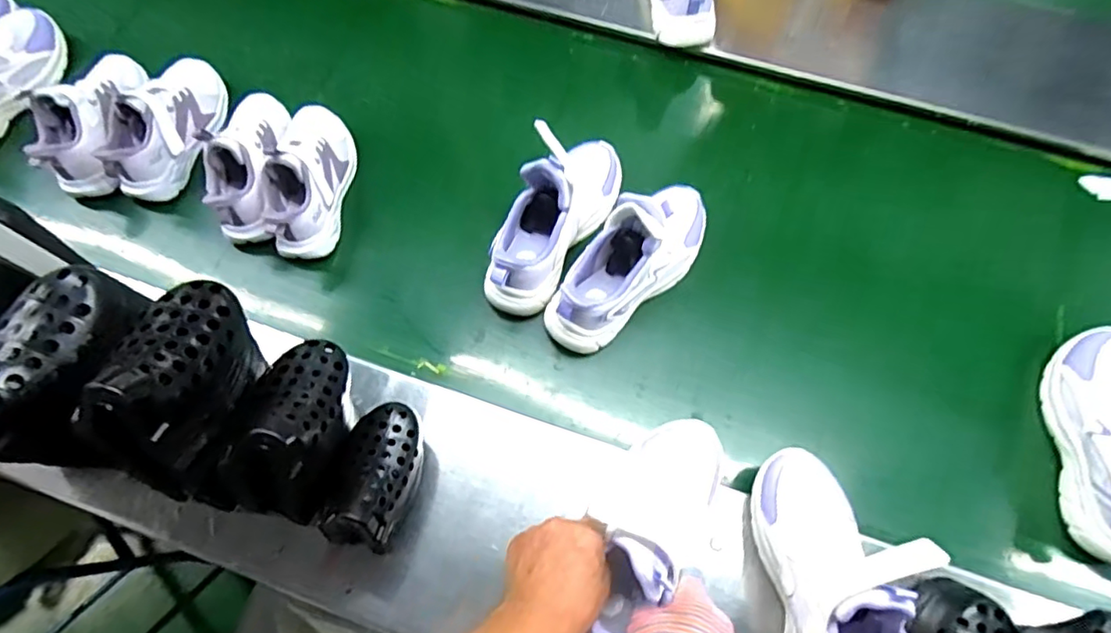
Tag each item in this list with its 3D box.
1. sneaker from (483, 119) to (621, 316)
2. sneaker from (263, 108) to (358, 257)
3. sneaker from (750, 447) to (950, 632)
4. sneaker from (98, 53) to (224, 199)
[{"bbox_3d":[0.003,-0.124,0.665,0.077,0.148,0.242,30,71,11],"label":"sneaker"},{"bbox_3d":[-0.310,-0.184,0.724,0.083,0.099,0.208,2,68,0],"label":"sneaker"},{"bbox_3d":[0.240,0.230,0.487,0.077,0.145,0.236,-4,68,-2],"label":"sneaker"},{"bbox_3d":[-0.494,-0.256,0.741,0.079,0.092,0.202,10,68,4],"label":"sneaker"}]

